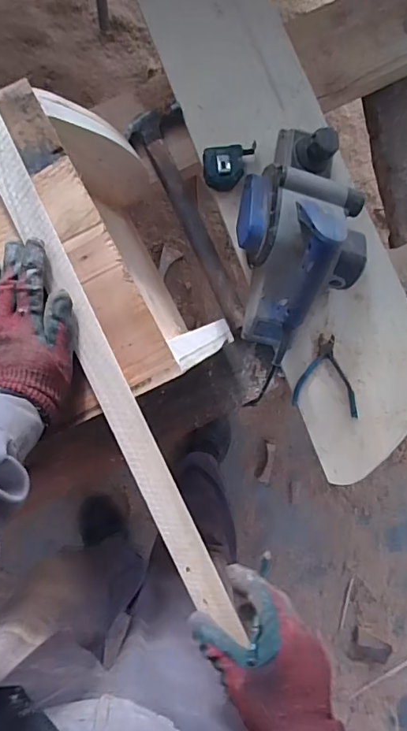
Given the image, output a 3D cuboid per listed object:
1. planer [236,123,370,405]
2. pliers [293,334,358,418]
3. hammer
[{"bbox_3d":[0.147,-0.170,0.705,0.182,0.154,0.375,7,87,-6],"label":"planer"},{"bbox_3d":[0.200,0.014,0.780,0.104,0.011,0.117,12,86,-5],"label":"pliers"},{"bbox_3d":[-0.012,-0.223,0.772,0.084,0.032,0.365,-22,90,-7],"label":"hammer"}]

